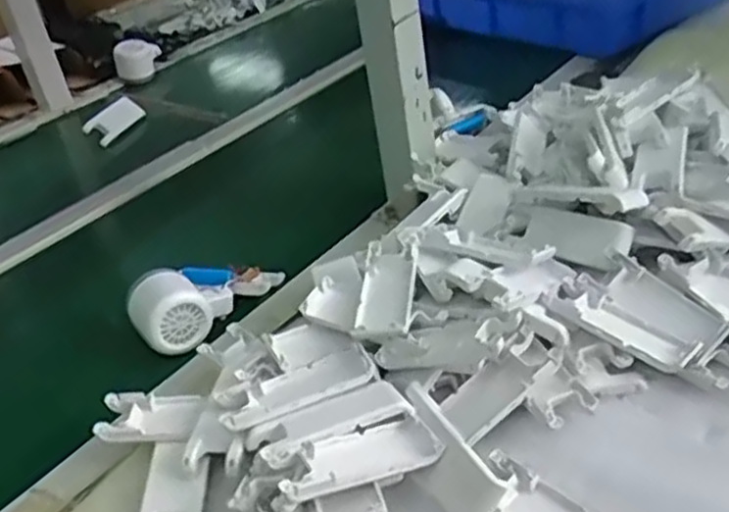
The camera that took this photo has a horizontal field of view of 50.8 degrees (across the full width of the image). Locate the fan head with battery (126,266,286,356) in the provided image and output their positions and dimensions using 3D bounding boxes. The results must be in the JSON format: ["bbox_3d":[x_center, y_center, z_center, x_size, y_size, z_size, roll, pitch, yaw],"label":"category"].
[{"bbox_3d":[-0.143,0.026,0.667,0.068,0.050,0.127,19,42,37],"label":"fan head with battery"}]

